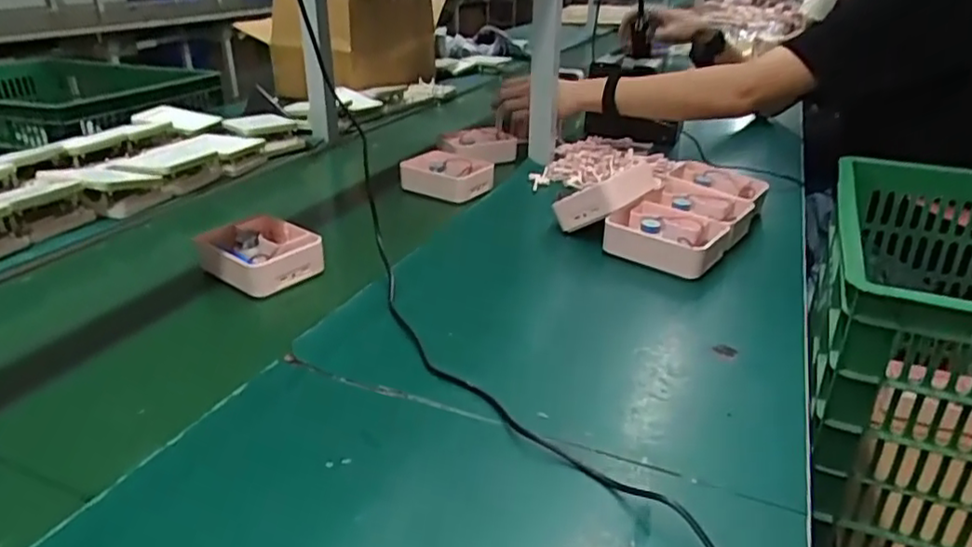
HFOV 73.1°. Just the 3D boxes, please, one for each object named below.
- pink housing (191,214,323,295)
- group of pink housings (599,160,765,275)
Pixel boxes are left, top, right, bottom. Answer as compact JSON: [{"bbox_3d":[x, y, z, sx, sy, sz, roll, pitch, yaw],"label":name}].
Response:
[{"bbox_3d":[-0.264,-0.022,0.762,0.122,0.048,0.111,23,32,39],"label":"pink housing"},{"bbox_3d":[0.273,-0.083,0.863,0.134,0.042,0.282,17,31,29],"label":"group of pink housings"}]

